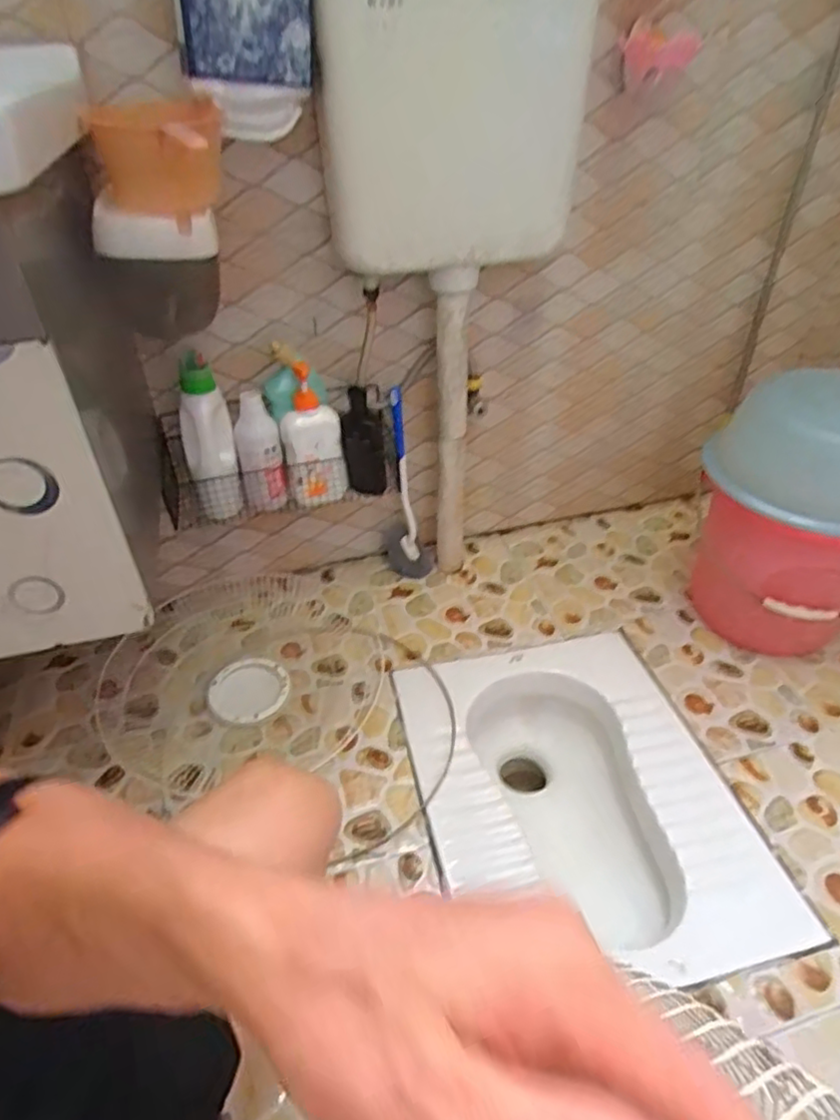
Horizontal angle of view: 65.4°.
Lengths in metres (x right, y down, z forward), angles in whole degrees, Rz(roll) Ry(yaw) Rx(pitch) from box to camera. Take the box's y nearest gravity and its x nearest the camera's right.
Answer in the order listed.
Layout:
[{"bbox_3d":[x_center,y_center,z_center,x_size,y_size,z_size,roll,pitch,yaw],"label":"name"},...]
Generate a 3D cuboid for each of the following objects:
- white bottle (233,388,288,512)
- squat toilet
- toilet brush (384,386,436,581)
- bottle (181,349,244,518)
[{"bbox_3d":[-0.238,-0.157,0.975,0.063,0.167,0.048,-7,39,-8],"label":"white bottle"},{"bbox_3d":[0.217,0.384,0.974,0.399,0.206,0.502,-9,39,-10],"label":"squat toilet"},{"bbox_3d":[-0.021,-0.122,1.171,0.093,0.347,0.077,-2,39,-1],"label":"toilet brush"},{"bbox_3d":[-0.313,-0.178,0.966,0.072,0.218,0.082,-14,41,-17],"label":"bottle"}]

